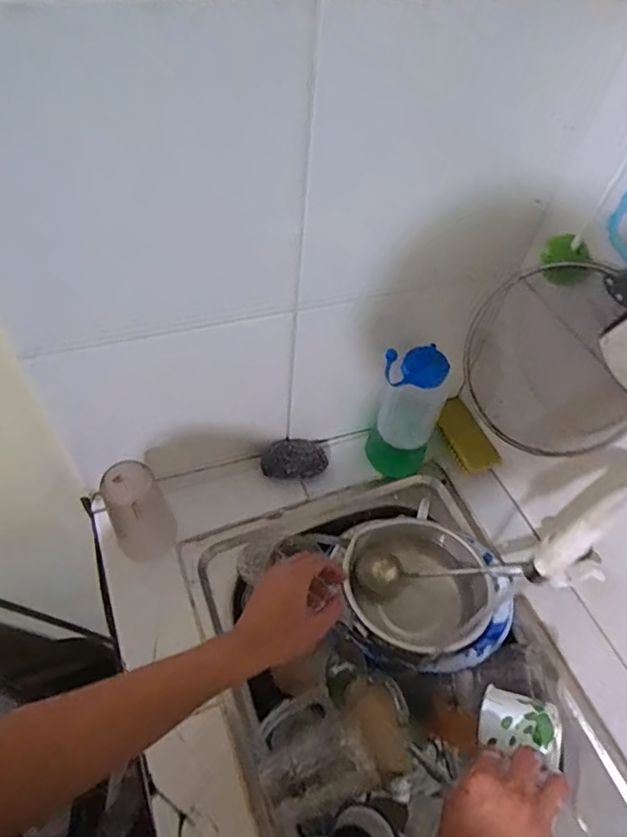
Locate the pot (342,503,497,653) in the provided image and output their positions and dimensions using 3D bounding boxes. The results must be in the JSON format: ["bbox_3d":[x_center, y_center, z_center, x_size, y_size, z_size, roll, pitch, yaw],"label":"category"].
[{"bbox_3d":[0.138,0.217,0.720,0.194,0.075,0.191,2,54,-3],"label":"pot"}]

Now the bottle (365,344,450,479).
[{"bbox_3d":[0.133,0.000,0.769,0.092,0.249,0.081,19,55,9],"label":"bottle"}]

